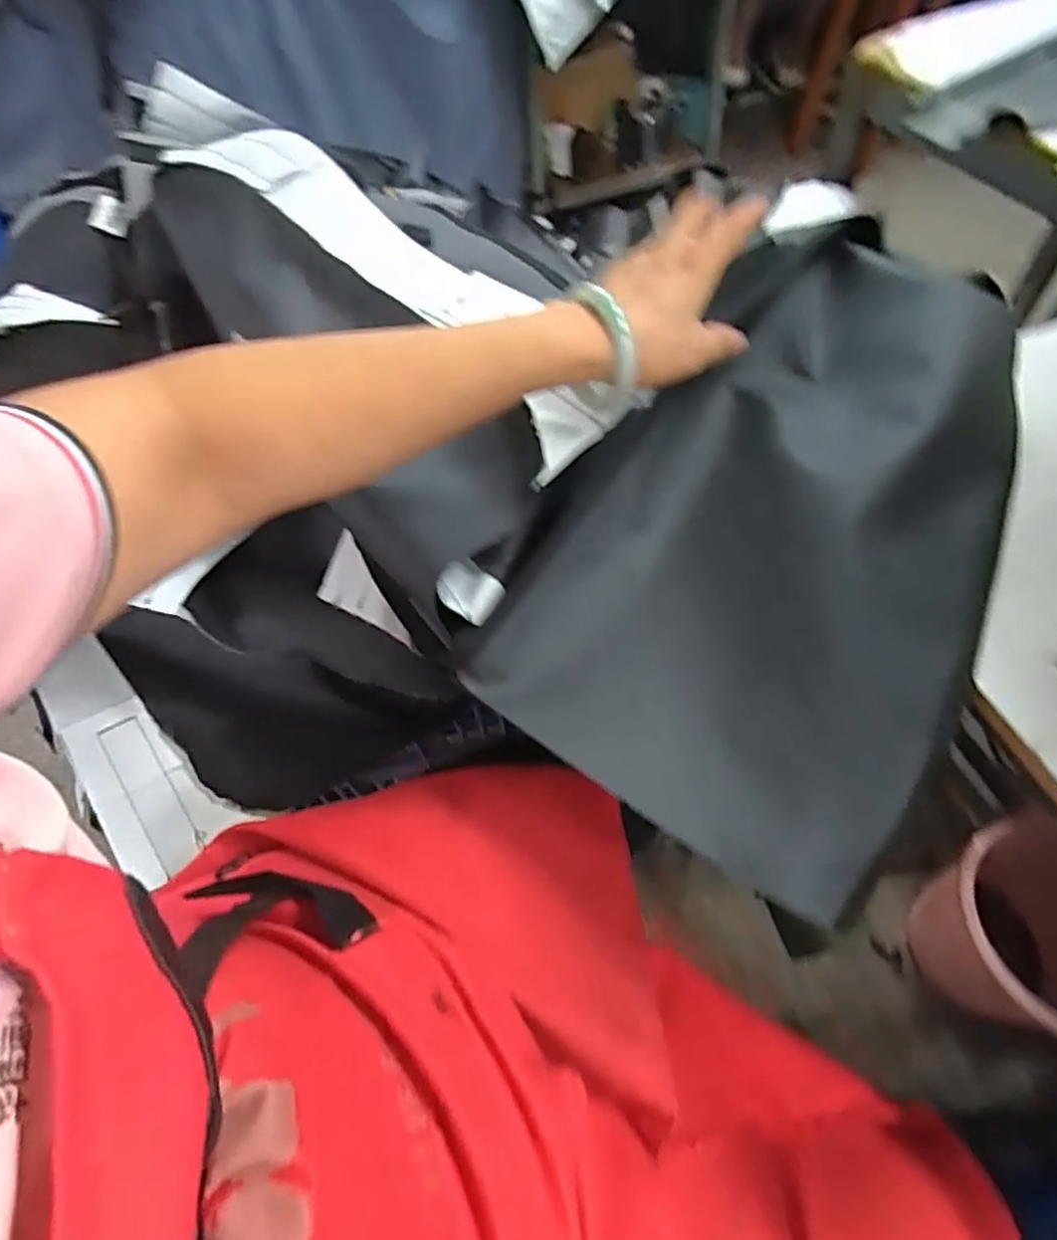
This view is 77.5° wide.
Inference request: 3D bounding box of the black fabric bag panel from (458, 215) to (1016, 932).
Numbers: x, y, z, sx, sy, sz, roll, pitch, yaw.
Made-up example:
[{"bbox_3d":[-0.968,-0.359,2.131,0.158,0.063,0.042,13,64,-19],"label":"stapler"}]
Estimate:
[{"bbox_3d":[0.174,-0.067,0.414,0.246,0.033,0.419,34,78,16],"label":"black fabric bag panel"}]

